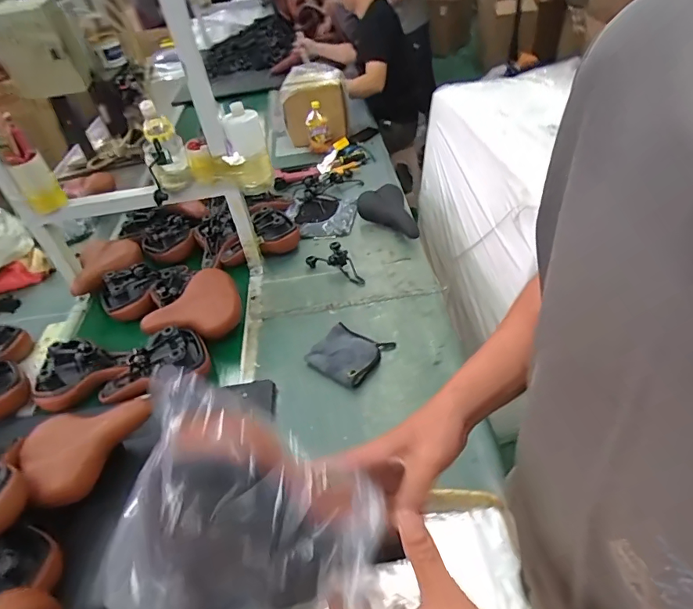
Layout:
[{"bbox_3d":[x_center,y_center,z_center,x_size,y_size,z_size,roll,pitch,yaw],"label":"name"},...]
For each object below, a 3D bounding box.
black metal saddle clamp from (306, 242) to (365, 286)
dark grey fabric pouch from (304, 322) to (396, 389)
[{"bbox_3d":[-0.040,-0.116,1.295,0.121,0.039,0.200,-21,44,-13],"label":"black metal saddle clamp"},{"bbox_3d":[0.006,0.112,1.055,0.143,0.031,0.151,21,51,28],"label":"dark grey fabric pouch"}]

